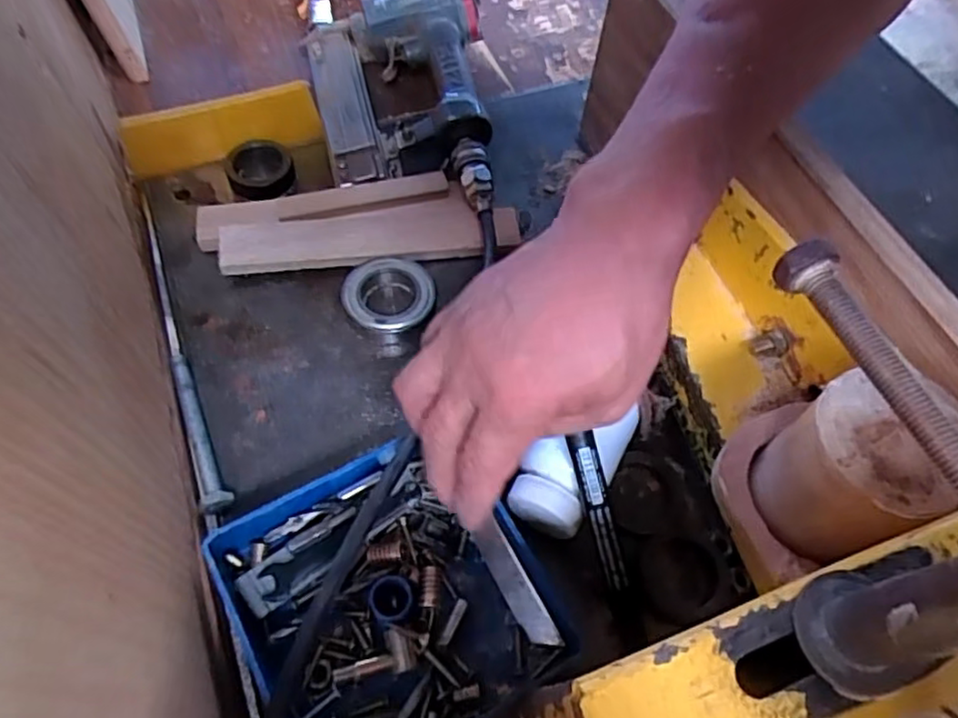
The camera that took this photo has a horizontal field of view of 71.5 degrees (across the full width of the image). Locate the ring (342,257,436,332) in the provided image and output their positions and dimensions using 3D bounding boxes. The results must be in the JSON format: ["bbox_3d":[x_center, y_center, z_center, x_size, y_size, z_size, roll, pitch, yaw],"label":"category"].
[{"bbox_3d":[-0.058,-0.042,0.433,0.059,0.016,0.054,2,59,-3],"label":"ring"}]

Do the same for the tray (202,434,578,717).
[{"bbox_3d":[-0.044,0.116,0.328,0.138,0.038,0.139,-26,64,-18],"label":"tray"}]

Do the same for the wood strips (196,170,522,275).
[{"bbox_3d":[-0.082,-0.095,0.458,0.211,0.018,0.062,-10,60,-10],"label":"wood strips"}]

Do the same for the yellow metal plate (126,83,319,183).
[{"bbox_3d":[-0.180,-0.162,0.465,0.132,0.049,0.006,-16,61,-13],"label":"yellow metal plate"}]

